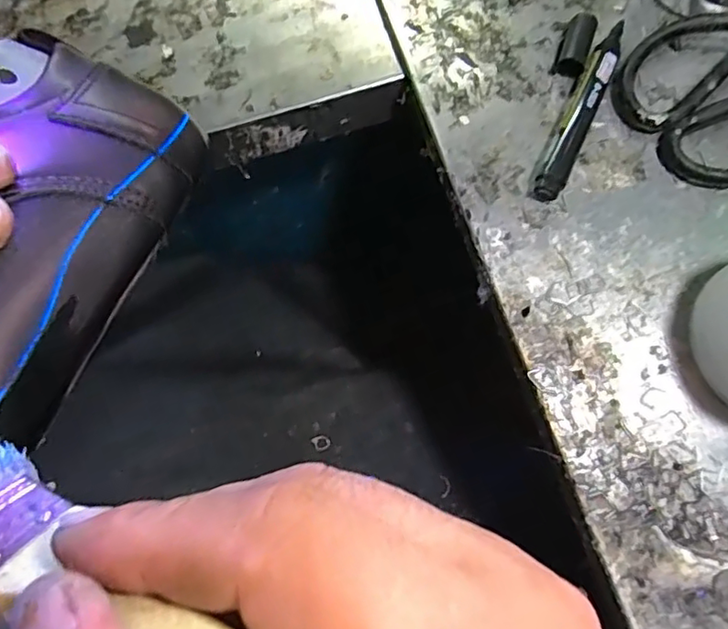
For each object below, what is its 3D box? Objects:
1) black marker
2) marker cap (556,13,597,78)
[{"bbox_3d":[0.128,-0.121,0.343,0.018,0.018,0.123,25,75,9],"label":"black marker"},{"bbox_3d":[0.129,-0.163,0.357,0.017,0.015,0.036,18,74,7],"label":"marker cap"}]

